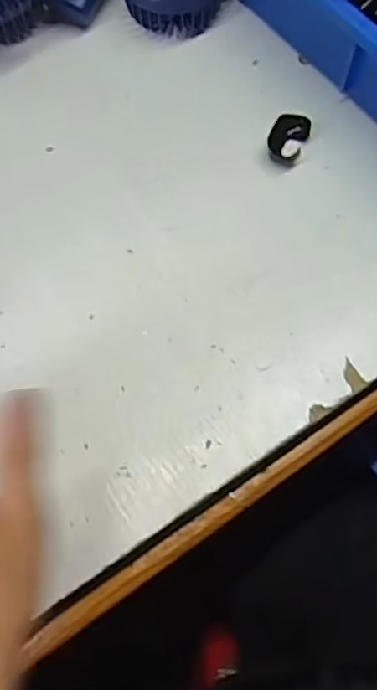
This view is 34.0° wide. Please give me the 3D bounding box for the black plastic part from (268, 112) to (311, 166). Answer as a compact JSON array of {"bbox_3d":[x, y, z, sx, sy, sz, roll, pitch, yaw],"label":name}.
[{"bbox_3d":[0.080,-0.165,0.492,0.027,0.016,0.041,23,71,10],"label":"black plastic part"}]

